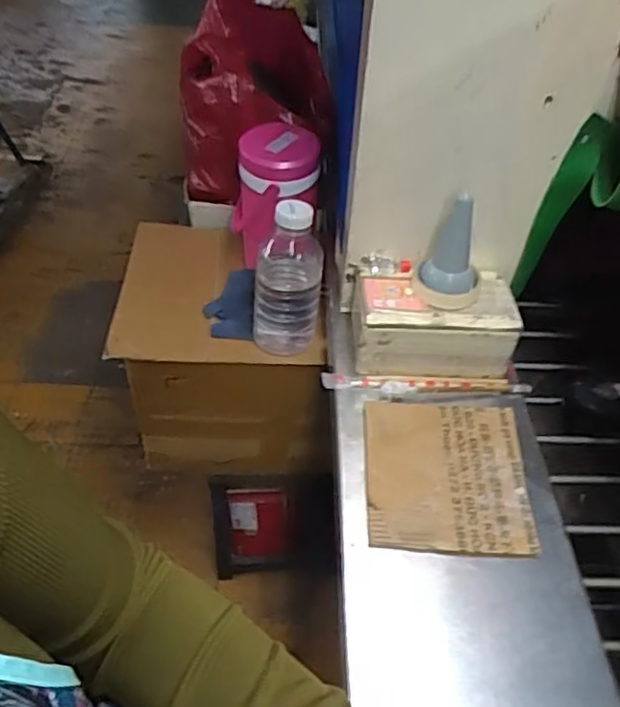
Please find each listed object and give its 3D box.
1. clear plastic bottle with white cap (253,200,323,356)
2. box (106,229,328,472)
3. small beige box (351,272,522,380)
[{"bbox_3d":[-0.027,-0.110,0.912,0.088,0.221,0.088,18,46,13],"label":"clear plastic bottle with white cap"},{"bbox_3d":[-0.143,-0.009,1.144,0.331,0.305,0.336,2,45,-4],"label":"box"},{"bbox_3d":[0.156,-0.041,0.829,0.194,0.085,0.122,3,45,-2],"label":"small beige box"}]

